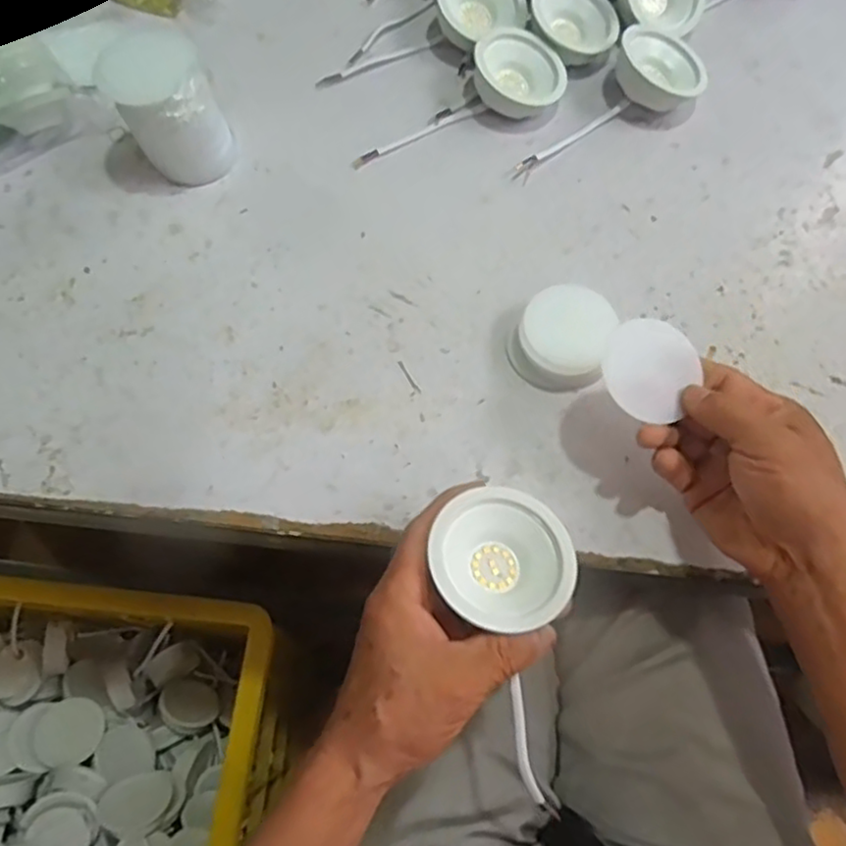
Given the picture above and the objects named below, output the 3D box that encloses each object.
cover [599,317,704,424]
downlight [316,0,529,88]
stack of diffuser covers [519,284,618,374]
[{"bbox_3d":[0.122,-0.031,0.369,0.051,0.004,0.056,2,75,-9],"label":"cover"},{"bbox_3d":[0.006,-0.298,0.523,0.170,0.042,0.067,-39,74,-14],"label":"downlight"},{"bbox_3d":[0.089,-0.056,0.436,0.054,0.026,0.060,26,71,9],"label":"stack of diffuser covers"}]

